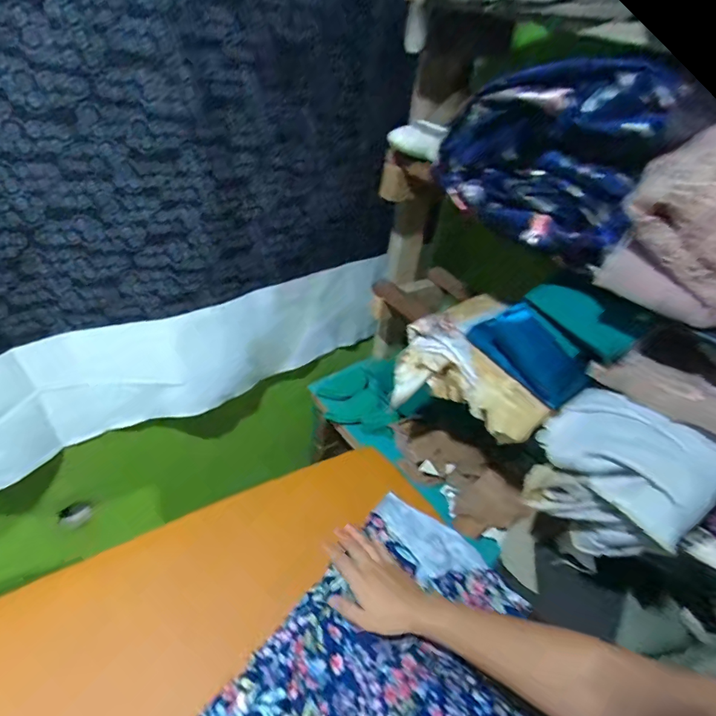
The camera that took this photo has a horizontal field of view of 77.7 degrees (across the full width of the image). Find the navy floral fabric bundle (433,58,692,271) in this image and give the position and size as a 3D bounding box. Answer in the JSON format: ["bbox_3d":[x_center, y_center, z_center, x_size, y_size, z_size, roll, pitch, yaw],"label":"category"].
[{"bbox_3d":[0.230,-0.242,0.527,0.136,0.179,0.249,-18,42,-27],"label":"navy floral fabric bundle"}]

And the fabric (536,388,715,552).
[{"bbox_3d":[0.316,0.110,0.524,0.118,0.071,0.180,-25,45,-33],"label":"fabric"}]

